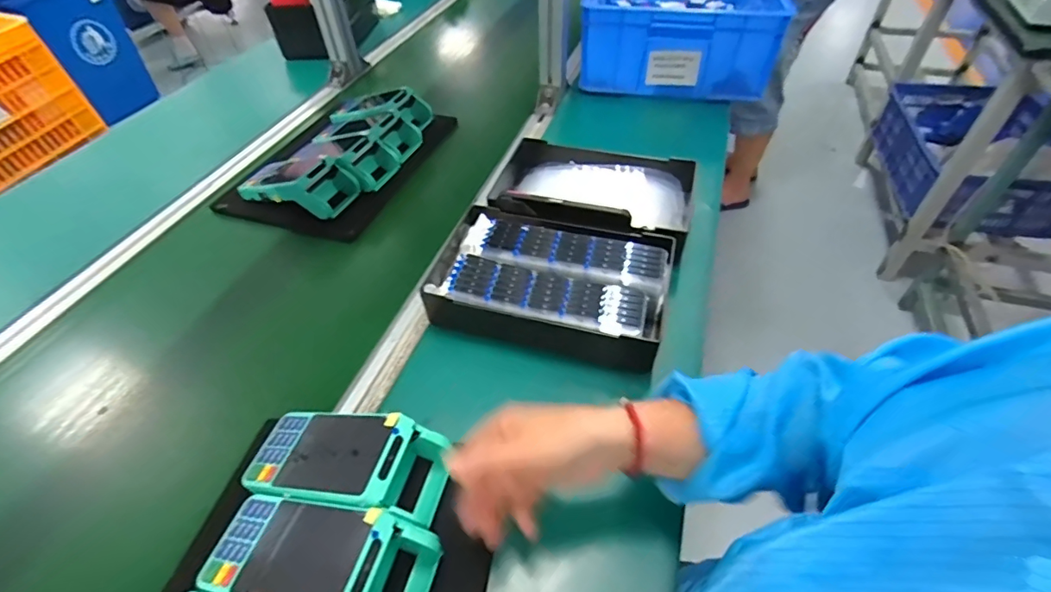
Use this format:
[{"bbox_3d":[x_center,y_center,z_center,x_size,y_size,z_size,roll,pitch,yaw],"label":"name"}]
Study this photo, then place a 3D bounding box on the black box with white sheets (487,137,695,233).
[{"bbox_3d":[0.086,-0.144,0.664,0.262,0.077,0.168,13,50,13],"label":"black box with white sheets"}]

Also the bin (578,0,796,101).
[{"bbox_3d":[0.306,-0.593,1.015,0.333,0.147,0.552,7,48,8],"label":"bin"}]

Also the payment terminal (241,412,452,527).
[{"bbox_3d":[-0.154,0.137,0.415,0.175,0.052,0.076,10,49,11],"label":"payment terminal"}]

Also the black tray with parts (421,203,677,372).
[{"bbox_3d":[0.026,-0.024,0.560,0.259,0.059,0.164,13,50,13],"label":"black tray with parts"}]

